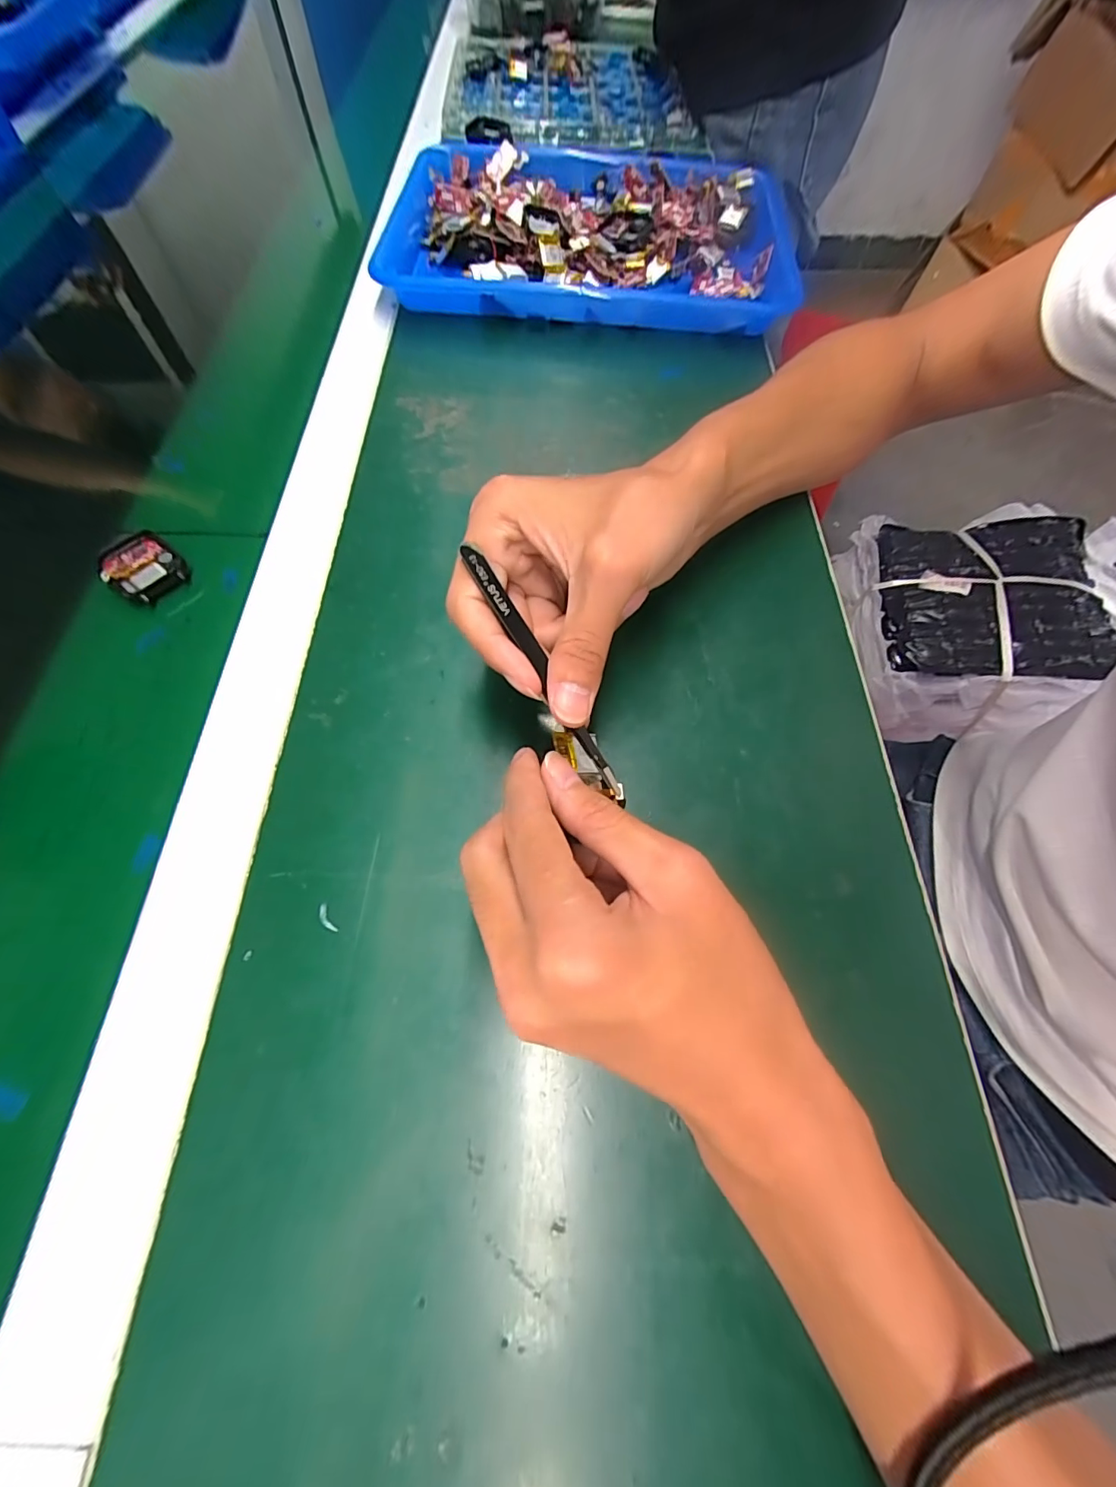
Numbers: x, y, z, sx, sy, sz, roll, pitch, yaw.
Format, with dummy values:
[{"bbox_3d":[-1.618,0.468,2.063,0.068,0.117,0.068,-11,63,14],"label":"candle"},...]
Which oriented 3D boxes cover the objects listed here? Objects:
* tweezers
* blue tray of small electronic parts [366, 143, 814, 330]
[{"bbox_3d":[-0.005,-0.028,0.198,0.010,0.005,0.112,-32,93,-14],"label":"tweezers"},{"bbox_3d":[0.028,-0.440,0.418,0.334,0.039,0.248,3,66,0],"label":"blue tray of small electronic parts"}]

